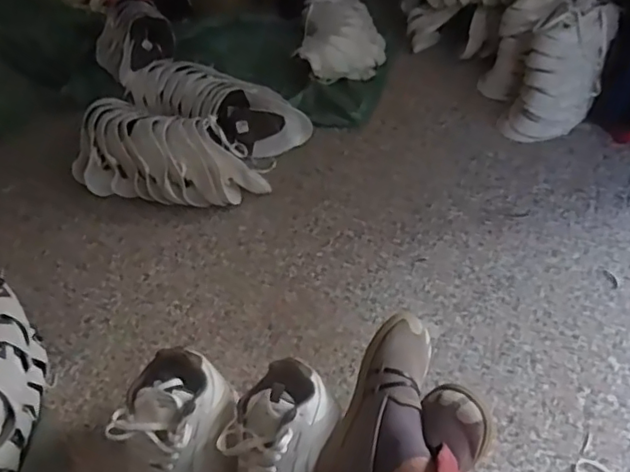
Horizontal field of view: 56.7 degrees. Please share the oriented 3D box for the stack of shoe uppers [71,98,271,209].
[{"bbox_3d":[-0.312,-0.172,1.254,0.419,0.133,0.213,15,48,20],"label":"stack of shoe uppers"}]

